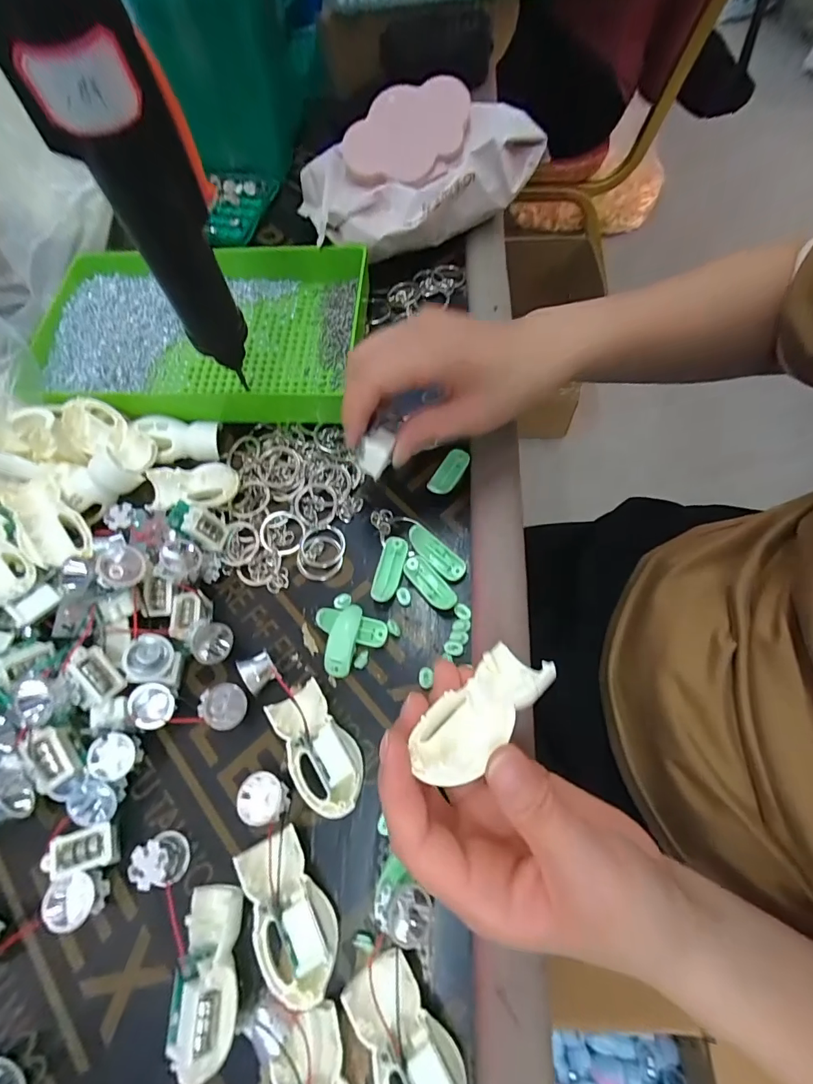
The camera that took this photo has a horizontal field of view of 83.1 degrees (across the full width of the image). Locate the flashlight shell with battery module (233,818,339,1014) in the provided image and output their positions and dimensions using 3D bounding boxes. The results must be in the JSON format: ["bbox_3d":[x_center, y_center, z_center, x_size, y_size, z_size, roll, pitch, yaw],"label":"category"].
[{"bbox_3d":[-0.056,0.174,0.214,0.034,0.024,0.064,-27,67,-7],"label":"flashlight shell with battery module"}]

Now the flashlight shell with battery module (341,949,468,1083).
[{"bbox_3d":[0.000,0.216,0.191,0.035,0.023,0.063,-32,68,-9],"label":"flashlight shell with battery module"}]

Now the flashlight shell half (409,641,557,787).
[{"bbox_3d":[0.030,0.069,0.185,0.062,0.021,0.027,-39,73,-17],"label":"flashlight shell half"}]

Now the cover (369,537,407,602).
[{"bbox_3d":[-0.010,0.018,0.285,0.015,0.010,0.042,12,68,9],"label":"cover"}]

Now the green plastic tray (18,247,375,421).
[{"bbox_3d":[-0.162,-0.164,0.342,0.244,0.033,0.155,3,67,6],"label":"green plastic tray"}]

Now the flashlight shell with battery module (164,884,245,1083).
[{"bbox_3d":[-0.089,0.193,0.204,0.028,0.018,0.066,-5,52,-4],"label":"flashlight shell with battery module"}]

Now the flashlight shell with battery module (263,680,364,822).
[{"bbox_3d":[-0.047,0.109,0.242,0.033,0.018,0.066,-30,58,-14],"label":"flashlight shell with battery module"}]

